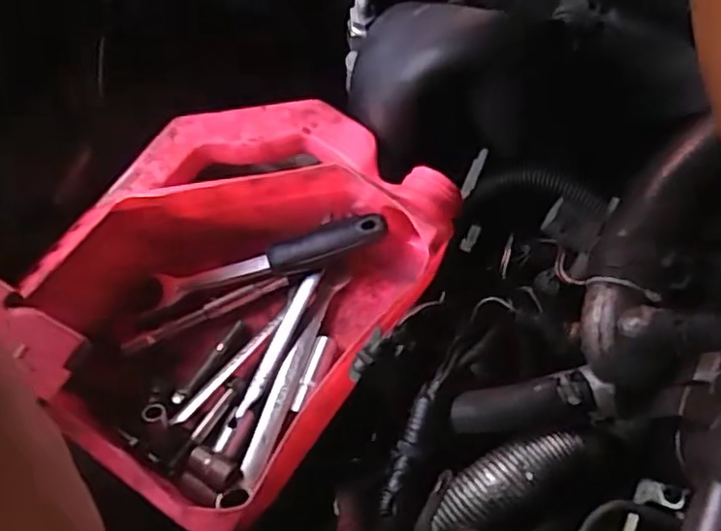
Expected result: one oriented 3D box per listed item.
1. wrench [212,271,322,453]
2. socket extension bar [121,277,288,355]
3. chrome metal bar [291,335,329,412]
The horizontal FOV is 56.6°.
[{"bbox_3d":[-0.064,0.066,0.478,0.012,0.008,0.142,24,72,7],"label":"wrench"},{"bbox_3d":[-0.112,0.034,0.486,0.123,0.009,0.010,-24,73,-10],"label":"socket extension bar"},{"bbox_3d":[-0.036,0.076,0.476,0.009,0.004,0.056,18,71,5],"label":"chrome metal bar"}]

